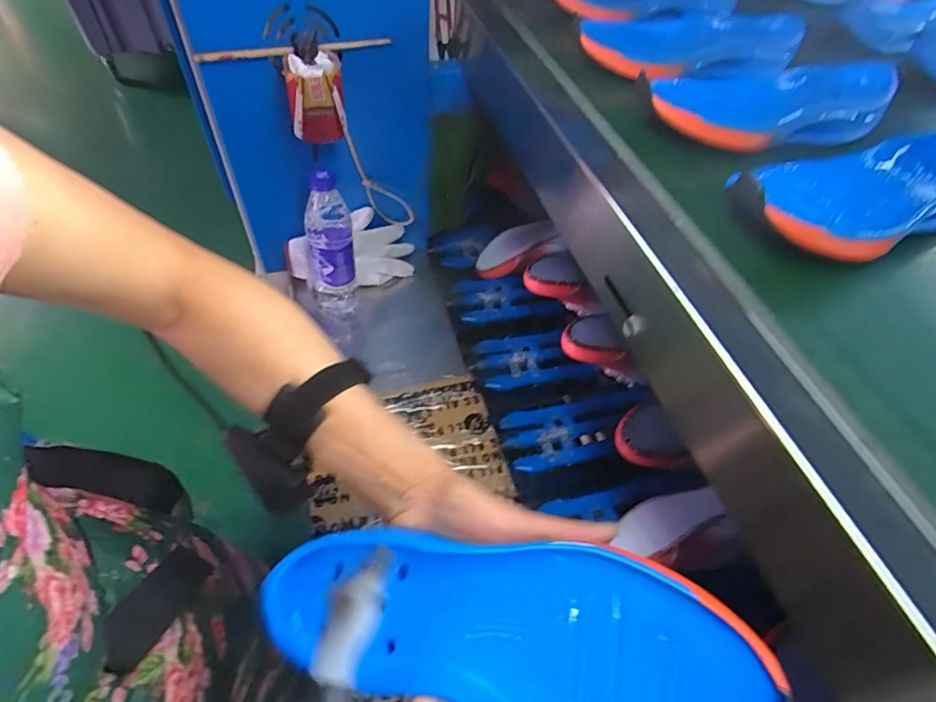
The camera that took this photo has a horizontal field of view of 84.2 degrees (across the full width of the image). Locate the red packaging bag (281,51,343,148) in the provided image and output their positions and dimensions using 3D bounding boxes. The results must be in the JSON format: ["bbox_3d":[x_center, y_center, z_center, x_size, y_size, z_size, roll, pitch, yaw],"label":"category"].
[{"bbox_3d":[-0.185,-0.308,0.632,0.064,0.092,0.064,-7,53,-9],"label":"red packaging bag"}]

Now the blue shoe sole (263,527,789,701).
[{"bbox_3d":[0.011,0.144,0.273,0.258,0.032,0.088,4,67,23],"label":"blue shoe sole"}]

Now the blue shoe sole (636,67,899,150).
[{"bbox_3d":[0.273,-0.221,0.470,0.228,0.042,0.093,-11,53,-12],"label":"blue shoe sole"}]

